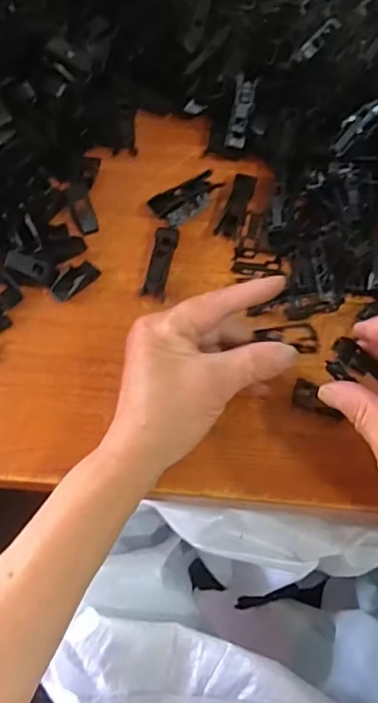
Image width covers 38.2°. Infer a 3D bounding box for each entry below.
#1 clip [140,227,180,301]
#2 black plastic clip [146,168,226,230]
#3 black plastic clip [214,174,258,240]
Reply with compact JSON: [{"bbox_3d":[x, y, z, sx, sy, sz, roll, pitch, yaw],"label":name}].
[{"bbox_3d":[-0.022,-0.071,0.433,0.018,0.013,0.060,11,65,3],"label":"clip"},{"bbox_3d":[0.000,-0.129,0.460,0.063,0.014,0.029,-32,70,-15],"label":"black plastic clip"},{"bbox_3d":[0.039,-0.121,0.453,0.018,0.012,0.060,18,66,7],"label":"black plastic clip"}]

